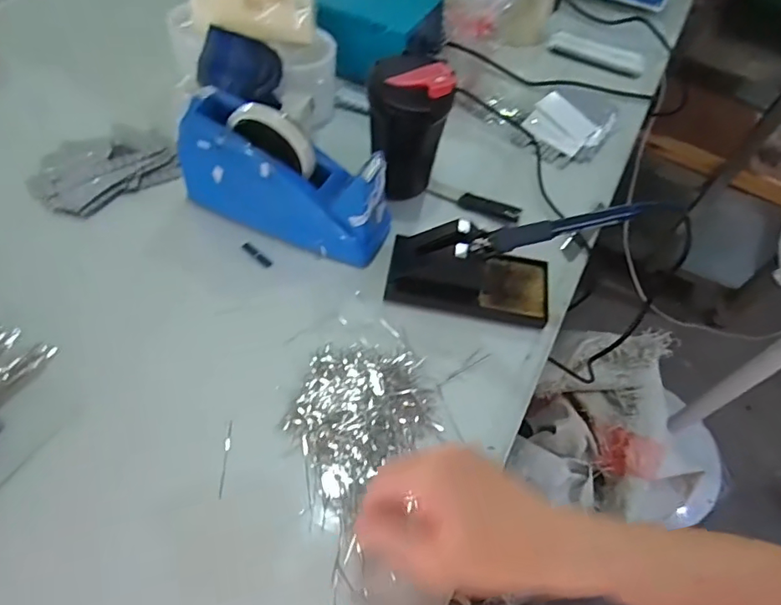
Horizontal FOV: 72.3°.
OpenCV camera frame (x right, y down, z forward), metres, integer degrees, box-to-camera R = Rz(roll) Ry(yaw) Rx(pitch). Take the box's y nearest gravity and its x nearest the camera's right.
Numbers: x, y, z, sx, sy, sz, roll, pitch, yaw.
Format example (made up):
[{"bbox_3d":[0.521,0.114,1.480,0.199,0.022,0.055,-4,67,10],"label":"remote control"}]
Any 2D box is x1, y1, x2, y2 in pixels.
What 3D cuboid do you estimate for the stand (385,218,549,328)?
[{"bbox_3d":[0.080,-0.034,0.513,0.156,0.067,0.072,9,56,2],"label":"stand"}]

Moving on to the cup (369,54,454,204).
[{"bbox_3d":[0.019,-0.181,0.561,0.080,0.150,0.072,16,57,7],"label":"cup"}]

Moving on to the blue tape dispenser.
[{"bbox_3d":[-0.105,-0.124,0.531,0.205,0.117,0.073,23,58,11],"label":"blue tape dispenser"}]

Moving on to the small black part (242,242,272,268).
[{"bbox_3d":[-0.136,-0.049,0.547,0.039,0.004,0.009,37,61,19],"label":"small black part"}]

